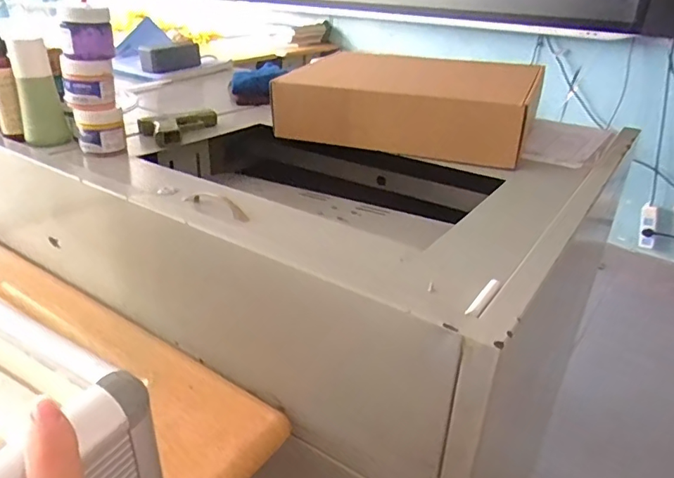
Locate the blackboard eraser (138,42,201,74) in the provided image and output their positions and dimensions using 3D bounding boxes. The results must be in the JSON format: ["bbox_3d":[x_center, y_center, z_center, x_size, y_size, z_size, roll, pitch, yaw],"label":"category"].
[{"bbox_3d":[-0.350,-0.384,1.070,0.116,0.052,0.035,-18,34,-32],"label":"blackboard eraser"}]

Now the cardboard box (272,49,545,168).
[{"bbox_3d":[0.119,-0.215,0.768,0.349,0.097,0.261,13,30,21],"label":"cardboard box"}]

